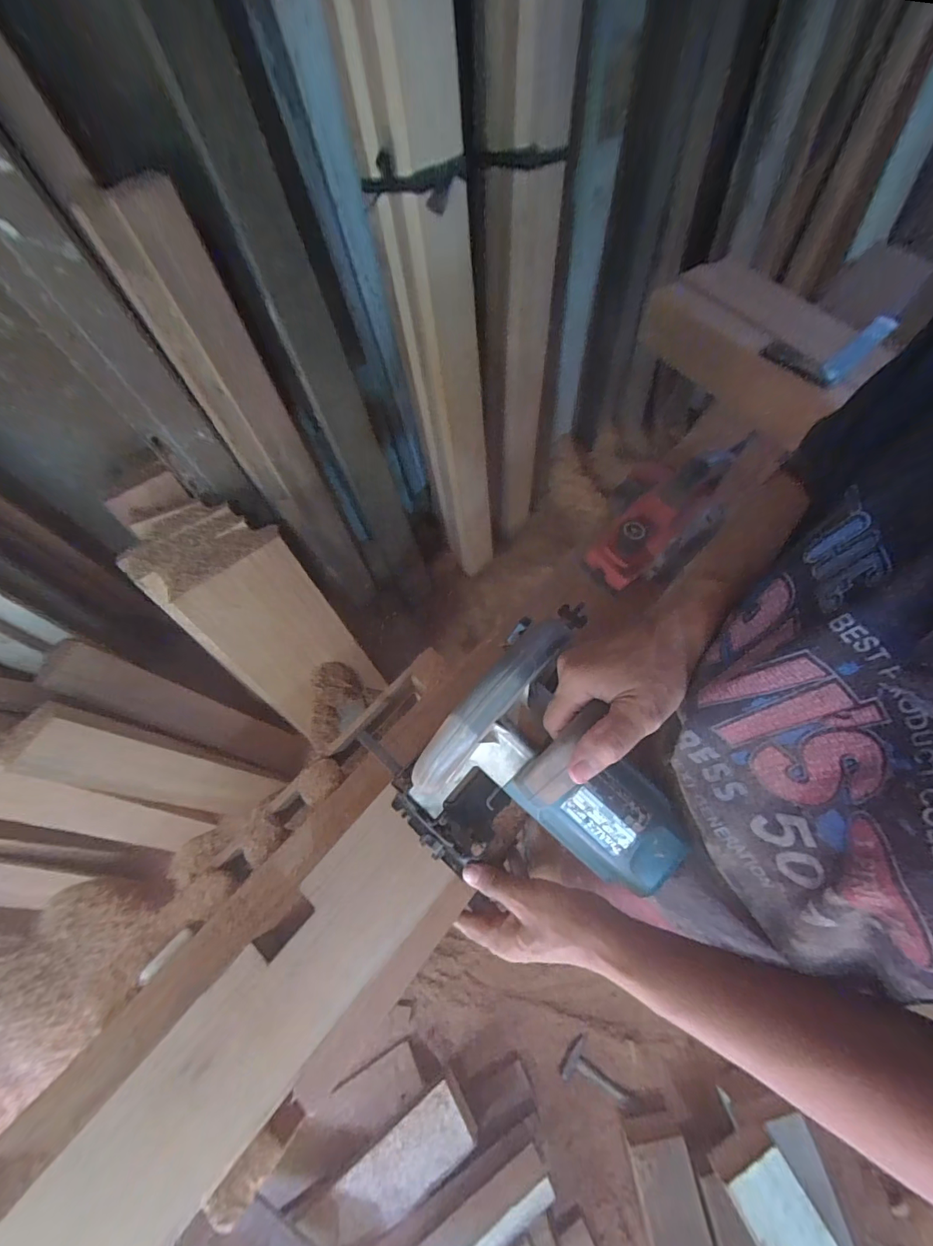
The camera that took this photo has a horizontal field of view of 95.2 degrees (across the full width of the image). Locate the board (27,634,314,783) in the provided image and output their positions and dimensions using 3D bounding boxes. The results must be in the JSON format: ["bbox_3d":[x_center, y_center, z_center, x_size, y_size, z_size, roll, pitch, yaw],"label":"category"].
[{"bbox_3d":[-0.588,0.188,0.890,0.049,0.479,0.096,0,58,42],"label":"board"}]

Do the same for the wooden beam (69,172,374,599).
[{"bbox_3d":[-0.372,-0.311,0.894,0.134,0.878,0.079,-38,64,-13],"label":"wooden beam"}]

